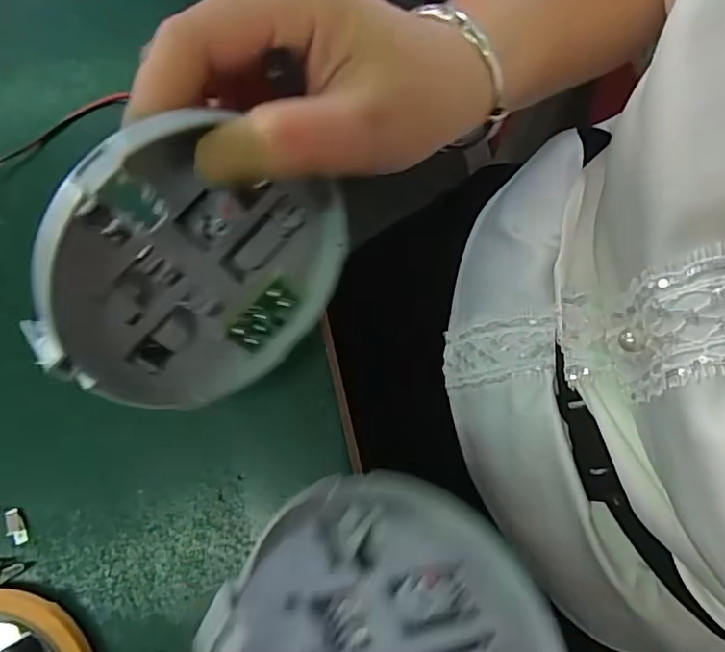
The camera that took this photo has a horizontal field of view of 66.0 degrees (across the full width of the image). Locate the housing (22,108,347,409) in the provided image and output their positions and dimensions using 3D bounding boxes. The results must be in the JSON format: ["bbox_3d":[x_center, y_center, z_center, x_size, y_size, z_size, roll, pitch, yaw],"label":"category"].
[{"bbox_3d":[-0.055,-0.014,0.194,0.015,0.103,0.099,41,104,36],"label":"housing"}]

